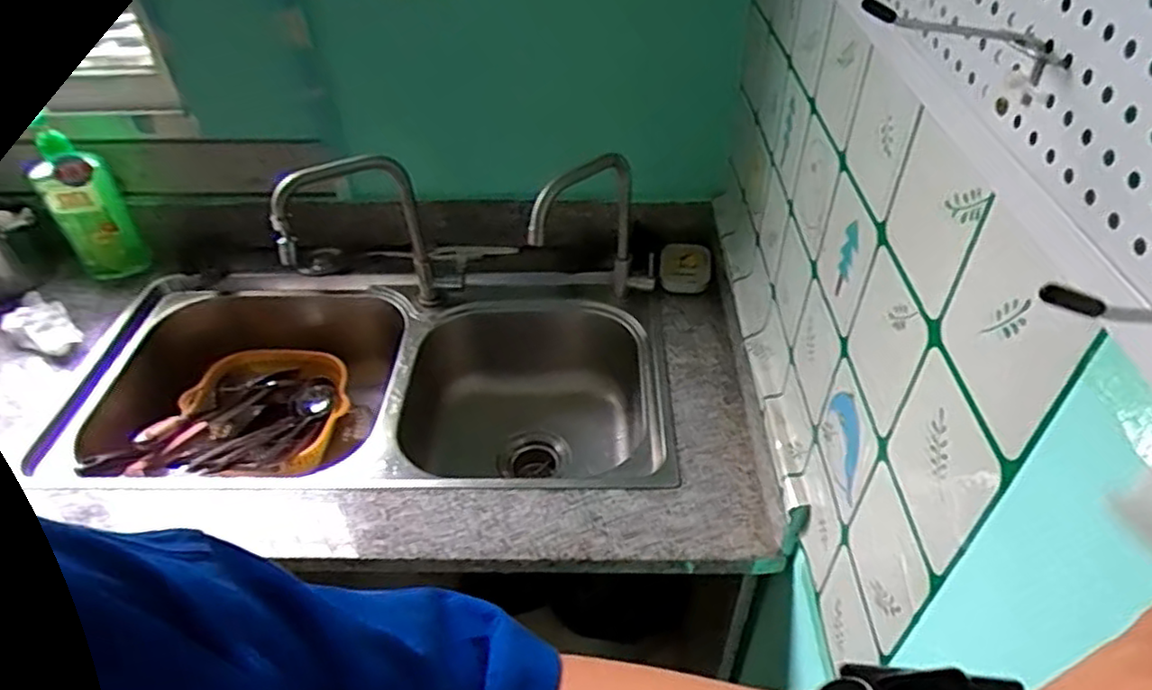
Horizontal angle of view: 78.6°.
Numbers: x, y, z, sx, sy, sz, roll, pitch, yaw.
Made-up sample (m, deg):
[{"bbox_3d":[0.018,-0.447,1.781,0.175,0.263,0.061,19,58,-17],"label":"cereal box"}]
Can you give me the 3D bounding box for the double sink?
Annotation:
[{"bbox_3d":[-0.279,0.092,1.050,0.804,0.201,0.415,1,42,4],"label":"double sink"}]

